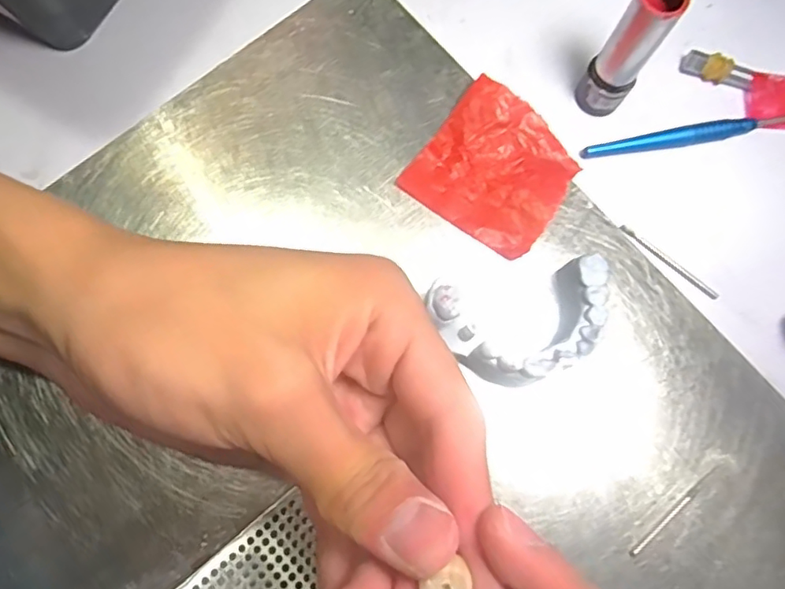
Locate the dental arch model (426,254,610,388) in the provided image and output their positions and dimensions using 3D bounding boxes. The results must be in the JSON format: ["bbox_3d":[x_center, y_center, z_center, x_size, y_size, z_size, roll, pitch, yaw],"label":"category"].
[{"bbox_3d":[0.045,0.012,0.203,0.061,0.026,0.037,-10,79,-2],"label":"dental arch model"}]

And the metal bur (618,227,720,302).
[{"bbox_3d":[0.106,-0.013,0.221,0.044,0.004,0.004,38,81,7],"label":"metal bur"}]

